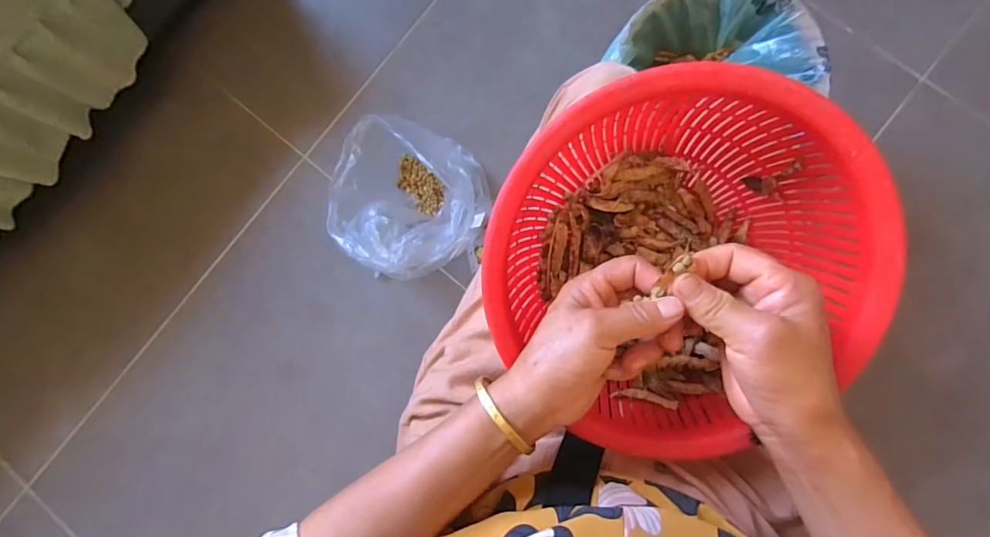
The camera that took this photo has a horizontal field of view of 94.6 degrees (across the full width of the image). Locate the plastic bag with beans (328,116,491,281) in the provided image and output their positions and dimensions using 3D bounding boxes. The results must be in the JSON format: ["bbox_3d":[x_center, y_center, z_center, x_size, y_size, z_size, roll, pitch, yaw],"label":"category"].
[{"bbox_3d":[-0.152,-0.123,0.732,0.244,0.184,0.216,41,88,7],"label":"plastic bag with beans"}]

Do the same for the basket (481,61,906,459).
[{"bbox_3d":[0.133,0.002,0.339,0.270,0.098,0.270,1,106,4],"label":"basket"}]

